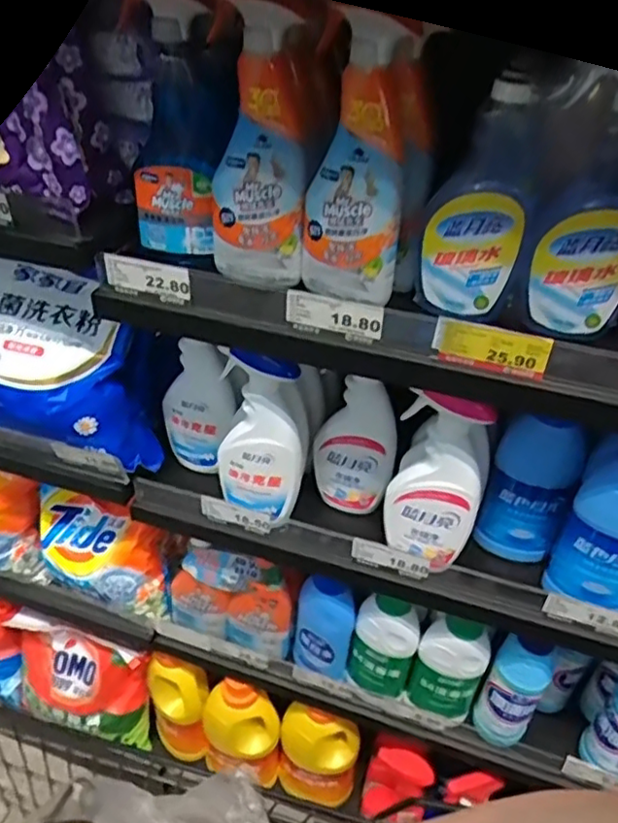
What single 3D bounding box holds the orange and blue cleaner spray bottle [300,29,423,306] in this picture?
[{"bbox_3d":[0.044,-0.219,0.598,0.092,0.221,0.064,15,38,21],"label":"orange and blue cleaner spray bottle"}]

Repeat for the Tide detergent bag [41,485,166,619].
[{"bbox_3d":[-0.331,0.228,1.017,0.233,0.144,0.074,11,37,15],"label":"Tide detergent bag"}]

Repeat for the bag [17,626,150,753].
[{"bbox_3d":[-0.412,0.496,1.163,0.274,0.252,0.080,9,37,13],"label":"bag"}]

